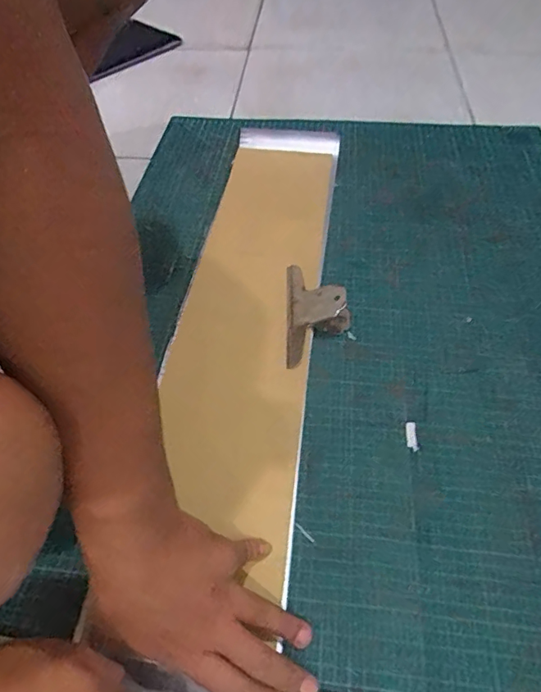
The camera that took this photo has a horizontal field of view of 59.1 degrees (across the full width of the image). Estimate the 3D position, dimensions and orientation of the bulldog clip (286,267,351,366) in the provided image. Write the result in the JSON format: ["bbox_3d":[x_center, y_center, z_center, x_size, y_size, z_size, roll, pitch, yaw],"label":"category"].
[{"bbox_3d":[0.051,-0.039,0.515,0.069,0.036,0.138,0,52,2],"label":"bulldog clip"}]

